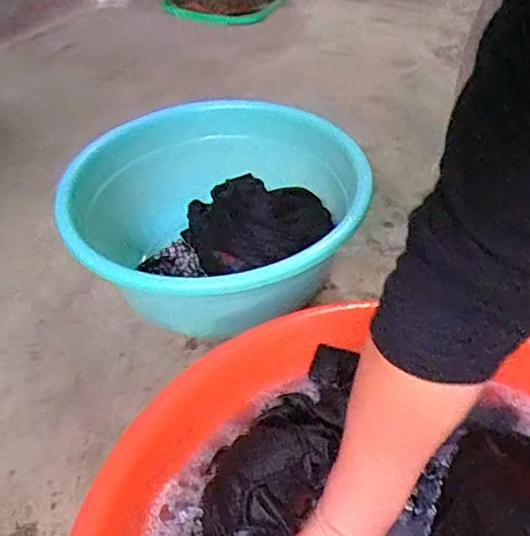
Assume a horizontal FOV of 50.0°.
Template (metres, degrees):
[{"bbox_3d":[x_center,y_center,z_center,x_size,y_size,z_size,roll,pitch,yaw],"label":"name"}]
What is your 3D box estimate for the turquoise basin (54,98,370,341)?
[{"bbox_3d":[-0.059,-0.055,0.742,0.346,0.183,0.341,-3,43,3],"label":"turquoise basin"}]

